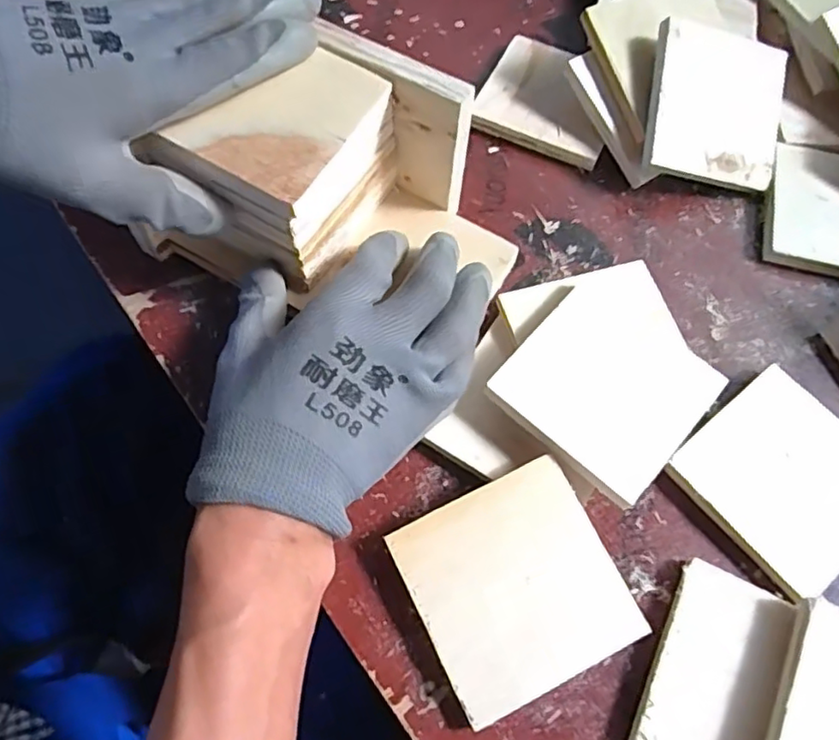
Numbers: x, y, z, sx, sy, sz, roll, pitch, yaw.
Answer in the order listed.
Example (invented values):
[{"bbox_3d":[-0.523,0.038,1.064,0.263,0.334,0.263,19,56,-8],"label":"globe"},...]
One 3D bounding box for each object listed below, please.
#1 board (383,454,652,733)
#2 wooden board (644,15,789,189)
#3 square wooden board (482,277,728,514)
[{"bbox_3d":[0.044,0.098,0.286,0.090,0.004,0.089,-25,75,-7],"label":"board"},{"bbox_3d":[0.188,-0.166,0.394,0.089,0.009,0.092,6,90,-13],"label":"wooden board"},{"bbox_3d":[0.096,0.007,0.318,0.090,0.007,0.093,42,68,14],"label":"square wooden board"}]

